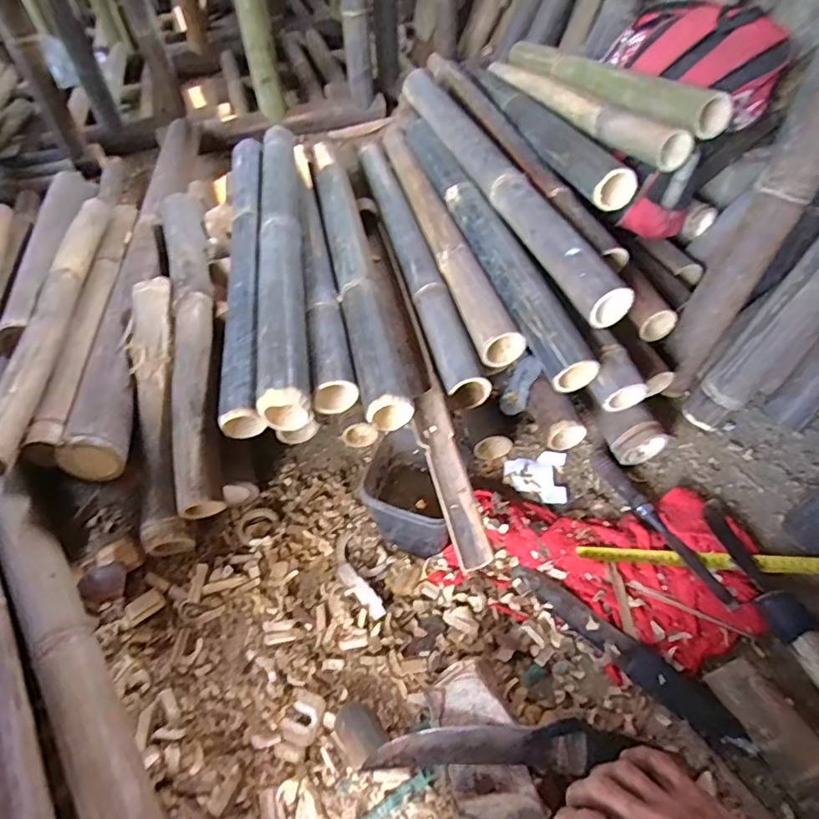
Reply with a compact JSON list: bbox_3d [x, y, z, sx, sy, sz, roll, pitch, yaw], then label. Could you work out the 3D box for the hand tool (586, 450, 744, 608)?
[{"bbox_3d":[0.312,0.141,0.681,0.021,0.019,0.243,-21,52,-15],"label":"hand tool"}]

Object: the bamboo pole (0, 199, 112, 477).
[{"bbox_3d":[-0.545,-0.162,0.834,0.048,0.051,0.633,-8,50,-4],"label":"bamboo pole"}]

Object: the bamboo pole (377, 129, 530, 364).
[{"bbox_3d":[0.038,-0.308,0.893,0.053,0.051,0.652,-13,50,-8],"label":"bamboo pole"}]

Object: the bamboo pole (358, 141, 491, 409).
[{"bbox_3d":[-0.002,-0.258,0.885,0.058,0.068,0.636,-12,50,-8],"label":"bamboo pole"}]

